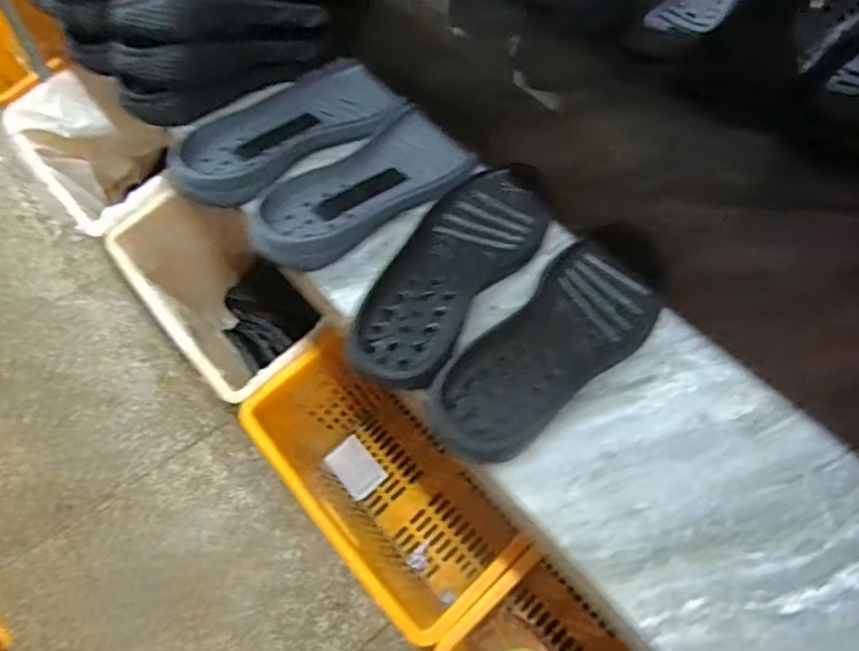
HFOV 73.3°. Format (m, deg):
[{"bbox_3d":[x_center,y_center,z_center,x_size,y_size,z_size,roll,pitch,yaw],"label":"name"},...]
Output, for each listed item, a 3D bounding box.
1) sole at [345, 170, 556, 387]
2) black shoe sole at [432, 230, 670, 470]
[{"bbox_3d":[0.025,-0.059,0.522,0.103,0.025,0.279,27,59,13],"label":"sole"},{"bbox_3d":[0.110,0.010,0.491,0.101,0.036,0.280,39,62,19],"label":"black shoe sole"}]

